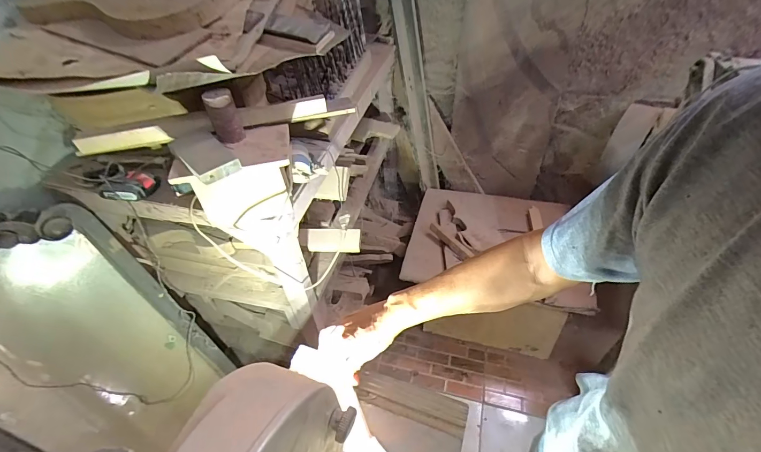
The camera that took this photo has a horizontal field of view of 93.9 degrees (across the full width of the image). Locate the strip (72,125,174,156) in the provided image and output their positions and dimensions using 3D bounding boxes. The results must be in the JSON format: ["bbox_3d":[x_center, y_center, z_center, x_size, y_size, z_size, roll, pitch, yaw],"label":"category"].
[{"bbox_3d":[-0.459,-0.152,0.634,0.150,0.032,0.018,-11,46,-7],"label":"strip"}]

